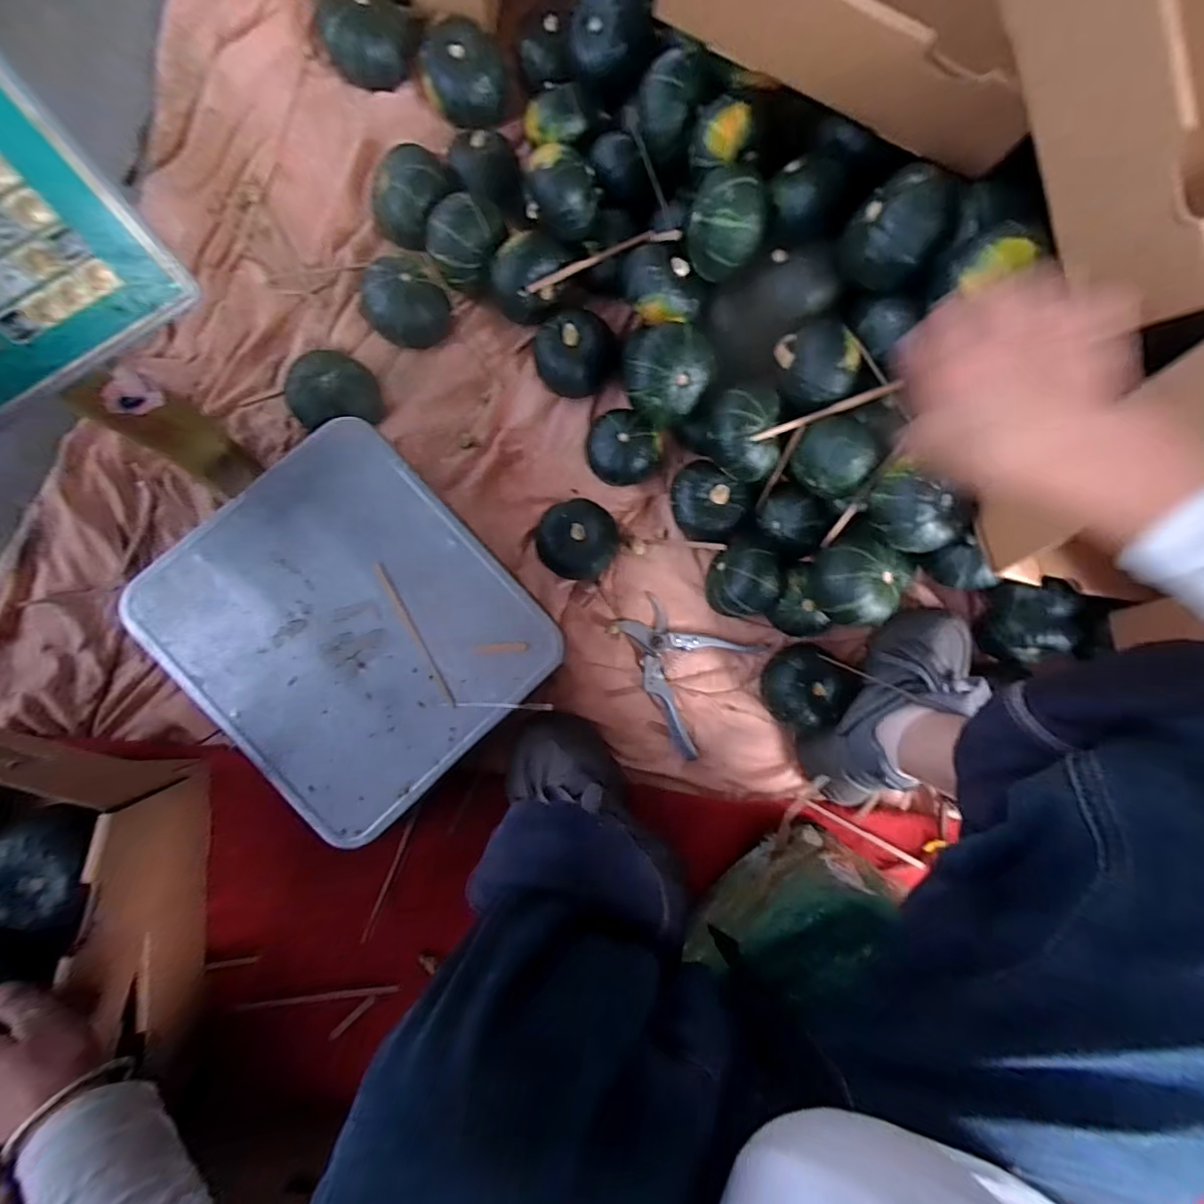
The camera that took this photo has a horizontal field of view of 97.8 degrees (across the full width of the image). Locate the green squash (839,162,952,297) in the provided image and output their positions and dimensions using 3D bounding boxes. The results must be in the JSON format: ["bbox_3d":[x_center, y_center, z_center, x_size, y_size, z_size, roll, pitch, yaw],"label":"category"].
[{"bbox_3d":[0.263,-0.333,0.473,0.076,0.065,0.077,0,86,-5],"label":"green squash"}]

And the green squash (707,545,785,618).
[{"bbox_3d":[0.162,-0.020,0.616,0.075,0.081,0.072,0,86,-5],"label":"green squash"}]

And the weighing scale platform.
[{"bbox_3d":[-0.251,0.023,0.522,0.304,0.024,0.336,-43,91,-7],"label":"weighing scale platform"}]

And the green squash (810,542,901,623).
[{"bbox_3d":[0.275,-0.020,0.569,0.084,0.071,0.088,-6,86,-6],"label":"green squash"}]

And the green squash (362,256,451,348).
[{"bbox_3d":[-0.220,-0.337,0.595,0.077,0.054,0.075,0,86,-5],"label":"green squash"}]

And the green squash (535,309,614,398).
[{"bbox_3d":[-0.031,-0.289,0.613,0.091,0.060,0.079,1,86,-5],"label":"green squash"}]

